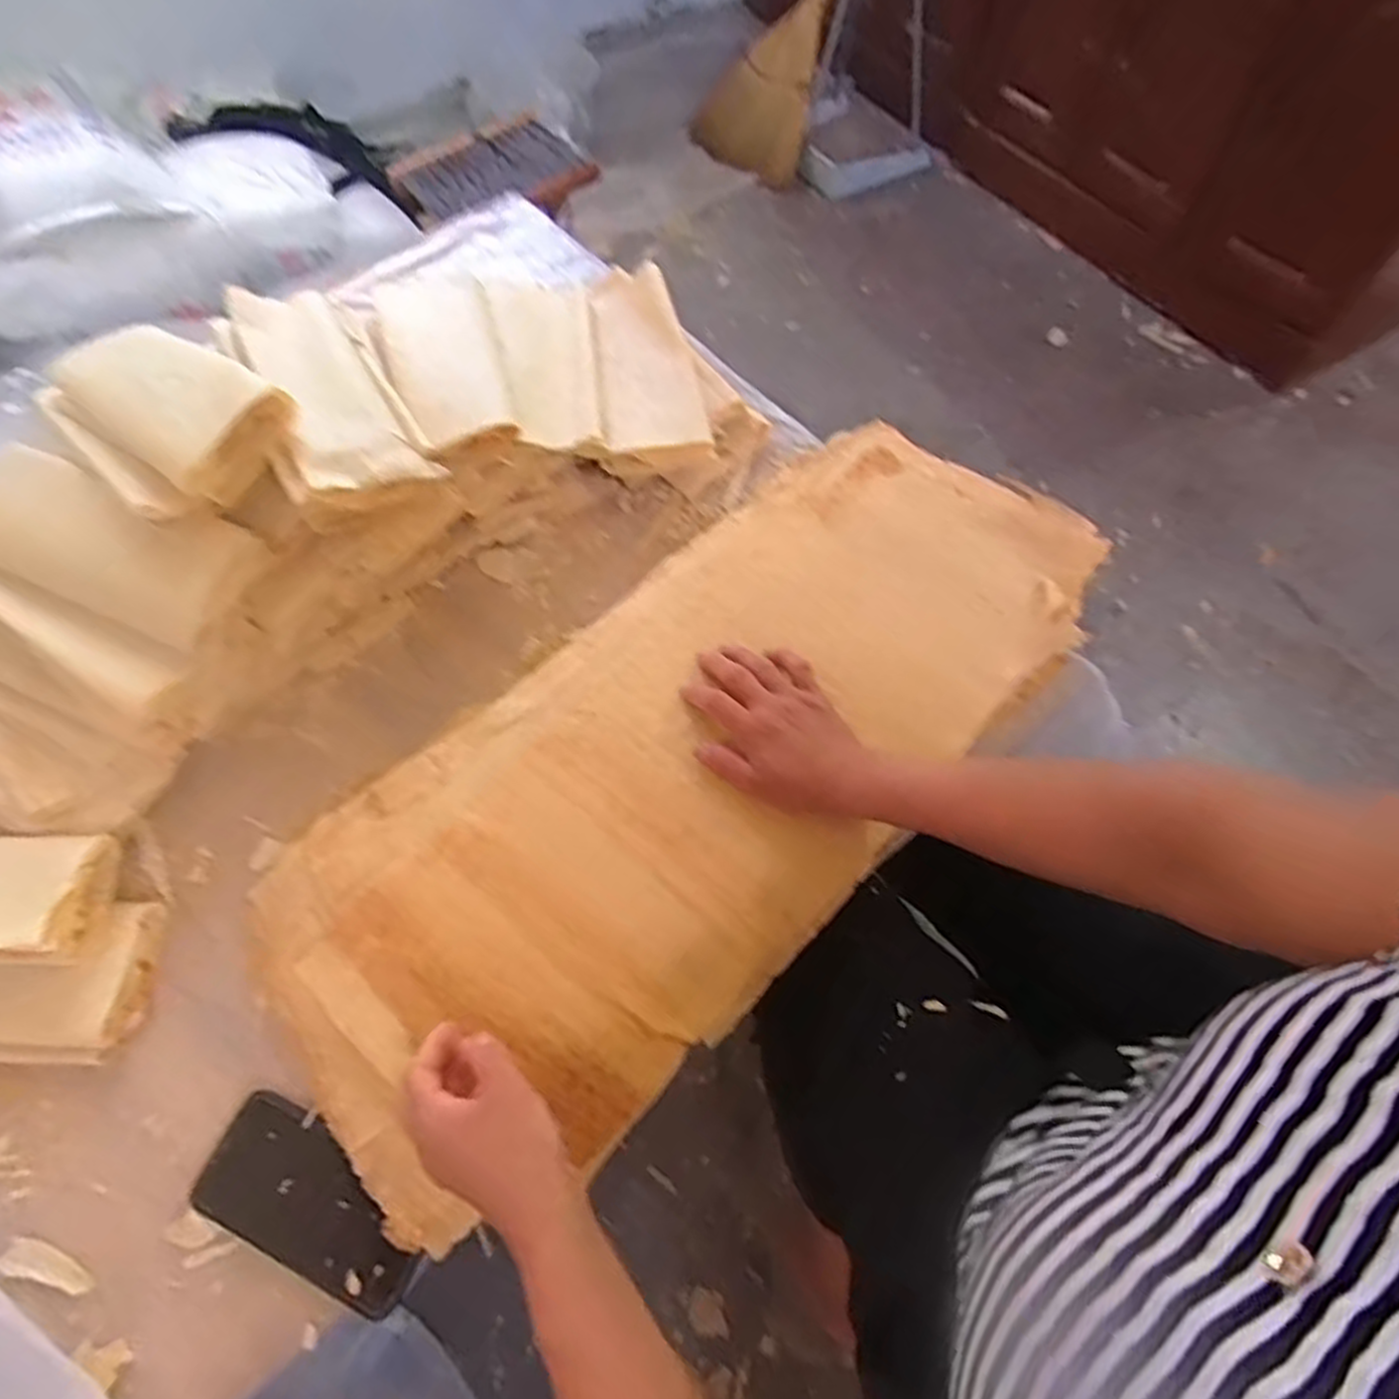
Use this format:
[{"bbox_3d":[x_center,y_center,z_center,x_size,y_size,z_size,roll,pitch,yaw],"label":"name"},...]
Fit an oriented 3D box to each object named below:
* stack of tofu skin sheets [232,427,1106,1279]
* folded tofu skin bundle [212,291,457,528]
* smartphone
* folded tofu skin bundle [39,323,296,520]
[{"bbox_3d":[0.012,0.039,0.640,0.747,0.039,0.317,-40,67,-16],"label":"stack of tofu skin sheets"},{"bbox_3d":[-0.336,-0.277,0.691,0.124,0.048,0.275,-27,64,-10],"label":"folded tofu skin bundle"},{"bbox_3d":[-0.261,0.338,0.518,0.162,0.012,0.077,21,66,13],"label":"smartphone"},{"bbox_3d":[-0.469,-0.261,0.661,0.262,0.044,0.143,39,71,20],"label":"folded tofu skin bundle"}]

